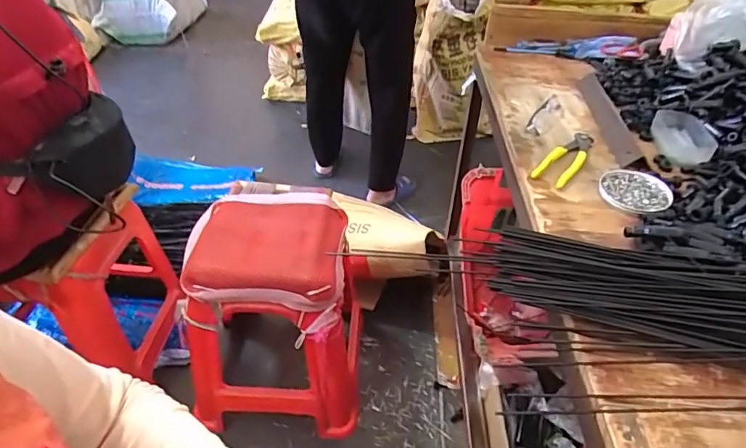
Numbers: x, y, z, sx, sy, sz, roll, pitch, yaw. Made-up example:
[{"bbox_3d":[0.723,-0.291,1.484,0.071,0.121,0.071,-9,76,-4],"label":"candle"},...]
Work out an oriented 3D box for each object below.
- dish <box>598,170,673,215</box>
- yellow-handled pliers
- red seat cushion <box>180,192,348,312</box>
[{"bbox_3d":[0.360,-0.047,0.659,0.089,0.010,0.086,19,45,27],"label":"dish"},{"bbox_3d":[0.291,-0.101,0.723,0.044,0.015,0.160,28,46,27],"label":"yellow-handled pliers"},{"bbox_3d":[-0.218,0.051,1.007,0.310,0.095,0.265,1,40,-1],"label":"red seat cushion"}]

